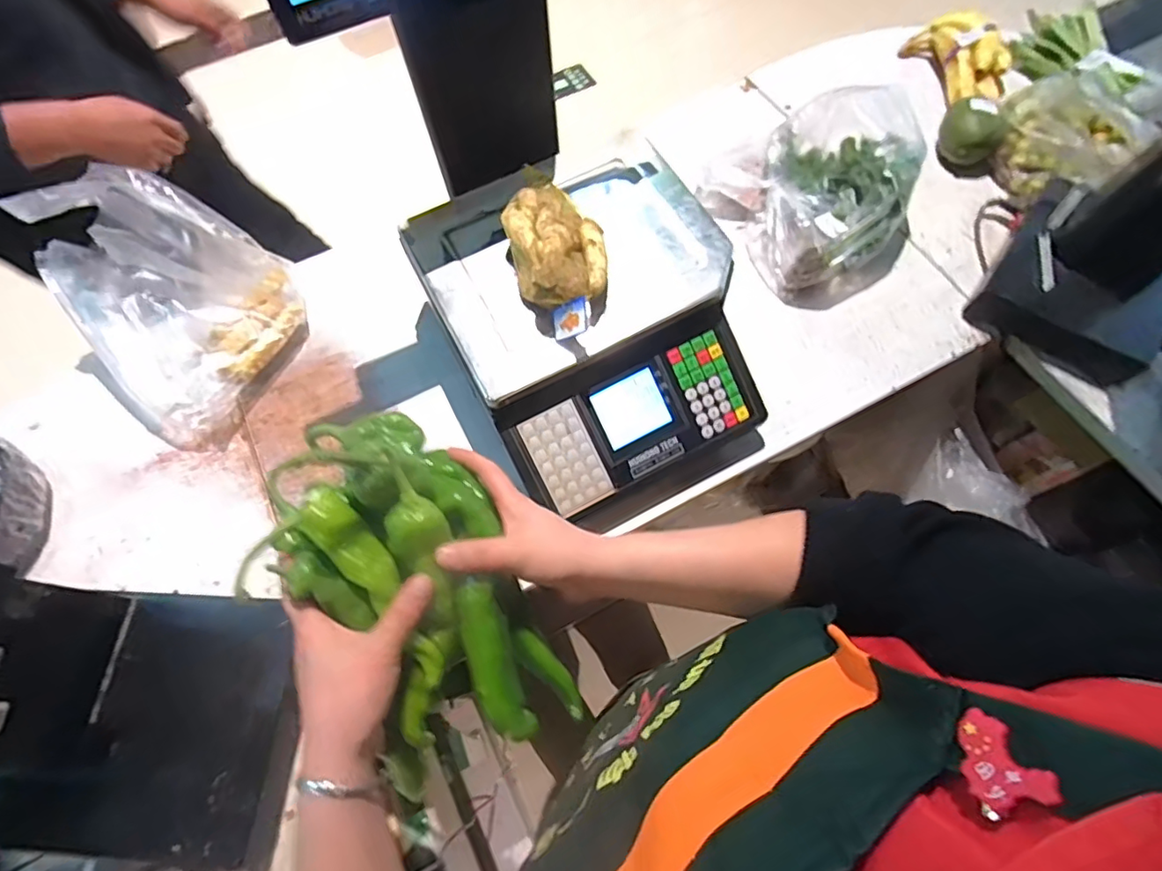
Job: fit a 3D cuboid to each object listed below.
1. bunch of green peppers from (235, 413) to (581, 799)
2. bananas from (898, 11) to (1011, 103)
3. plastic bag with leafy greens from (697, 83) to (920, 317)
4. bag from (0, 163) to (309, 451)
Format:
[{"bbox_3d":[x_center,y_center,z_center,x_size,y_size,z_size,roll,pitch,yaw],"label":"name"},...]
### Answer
[{"bbox_3d":[-0.127,0.106,0.413,0.158,0.146,0.268,-40,70,-14],"label":"bunch of green peppers"},{"bbox_3d":[0.661,-0.653,0.983,0.118,0.088,0.196,-11,66,-2],"label":"bananas"},{"bbox_3d":[0.352,-0.374,0.836,0.251,0.153,0.296,-24,68,-8],"label":"plastic bag with leafy greens"},{"bbox_3d":[-0.557,-0.190,0.746,0.298,0.223,0.276,36,73,16],"label":"bag"}]

